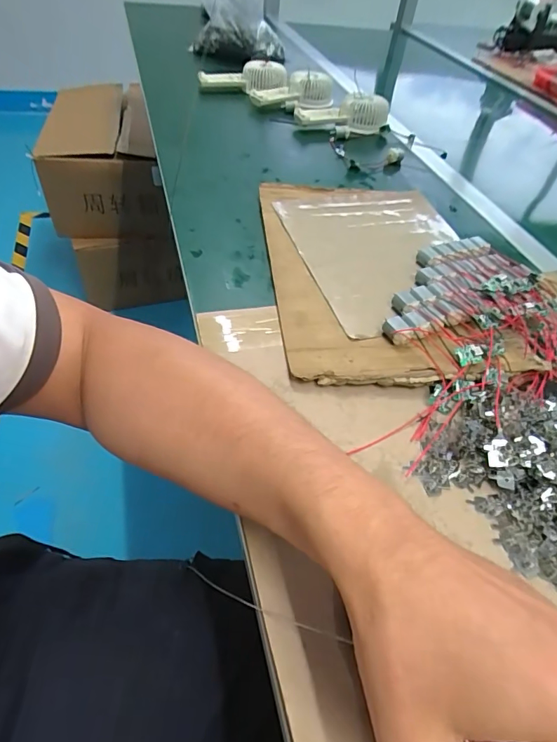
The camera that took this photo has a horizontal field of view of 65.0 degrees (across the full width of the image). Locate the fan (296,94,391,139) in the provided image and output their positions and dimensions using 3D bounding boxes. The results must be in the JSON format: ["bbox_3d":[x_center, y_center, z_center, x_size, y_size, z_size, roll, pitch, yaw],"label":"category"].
[{"bbox_3d":[0.113,-0.419,0.720,0.157,0.049,0.076,-13,51,-17],"label":"fan"}]

